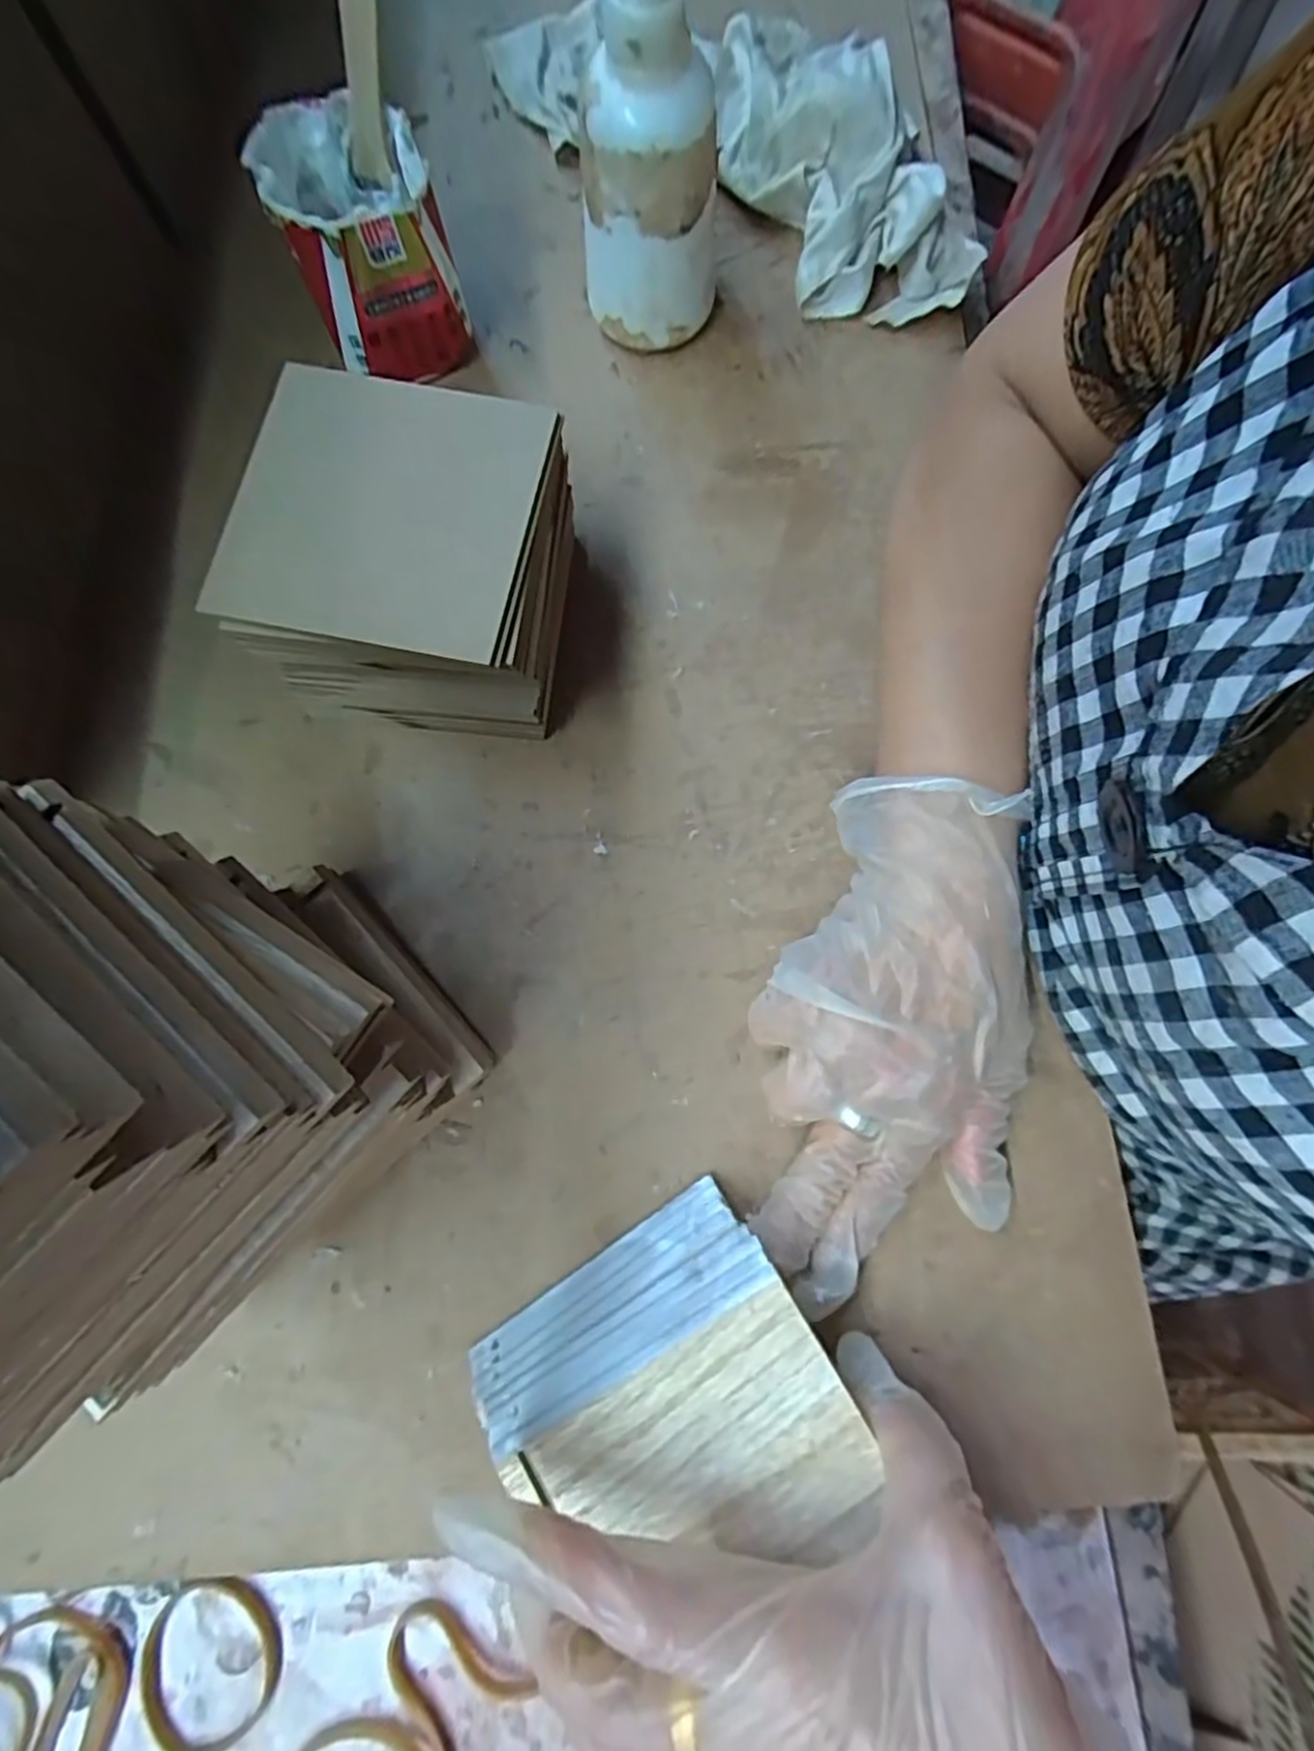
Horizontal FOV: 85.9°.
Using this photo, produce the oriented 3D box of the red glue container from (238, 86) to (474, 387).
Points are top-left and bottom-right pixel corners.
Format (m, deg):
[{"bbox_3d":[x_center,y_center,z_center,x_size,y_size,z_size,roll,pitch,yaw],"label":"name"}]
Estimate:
[{"bbox_3d":[-0.130,-0.281,0.323,0.065,0.086,0.065,0,77,-1],"label":"red glue container"}]

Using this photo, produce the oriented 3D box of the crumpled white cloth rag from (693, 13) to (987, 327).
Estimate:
[{"bbox_3d":[0.089,-0.353,0.350,0.110,0.049,0.165,-19,78,-6],"label":"crumpled white cloth rag"}]

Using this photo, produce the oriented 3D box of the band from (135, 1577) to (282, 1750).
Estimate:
[{"bbox_3d":[-0.155,0.271,0.240,0.048,0.005,0.051,0,77,-1],"label":"band"}]

